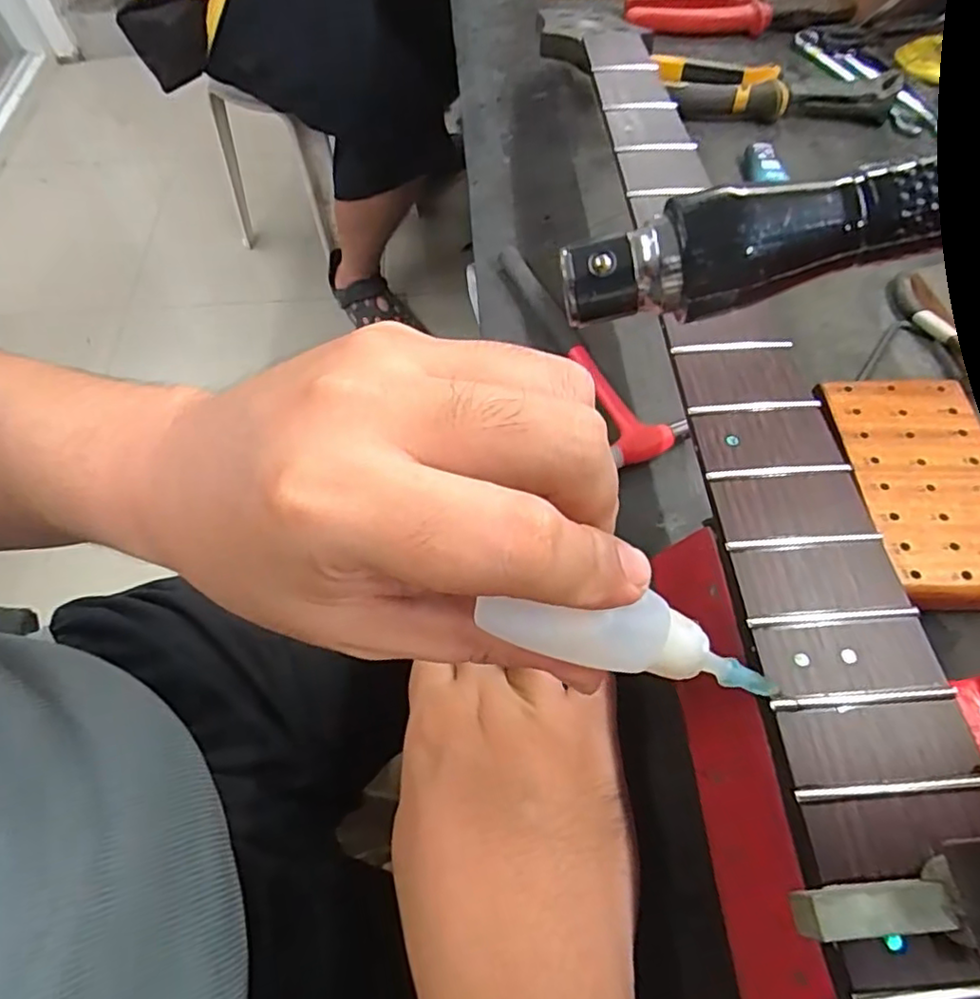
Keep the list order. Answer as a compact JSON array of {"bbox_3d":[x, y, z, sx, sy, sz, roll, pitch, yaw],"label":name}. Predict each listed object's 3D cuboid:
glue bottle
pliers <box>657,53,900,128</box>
[{"bbox_3d":[0.040,0.037,0.165,0.084,0.017,0.016,15,58,-16],"label":"glue bottle"},{"bbox_3d":[0.221,-0.322,0.488,0.177,0.025,0.047,8,60,7],"label":"pliers"}]

